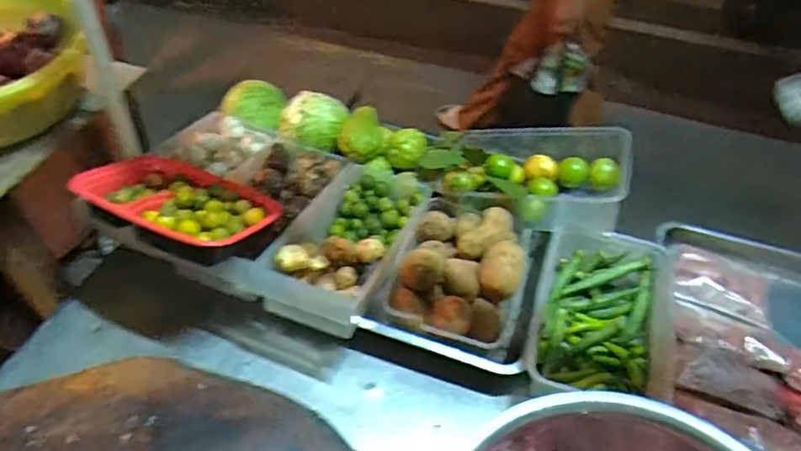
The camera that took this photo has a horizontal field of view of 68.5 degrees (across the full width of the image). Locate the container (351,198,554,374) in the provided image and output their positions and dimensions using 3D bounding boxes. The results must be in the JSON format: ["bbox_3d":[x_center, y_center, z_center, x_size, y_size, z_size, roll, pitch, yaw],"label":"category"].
[{"bbox_3d":[0.087,0.065,0.771,0.179,0.099,0.221,17,49,11],"label":"container"}]

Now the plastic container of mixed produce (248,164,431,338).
[{"bbox_3d":[-0.063,0.012,0.787,0.138,0.068,0.311,17,37,10],"label":"plastic container of mixed produce"}]

